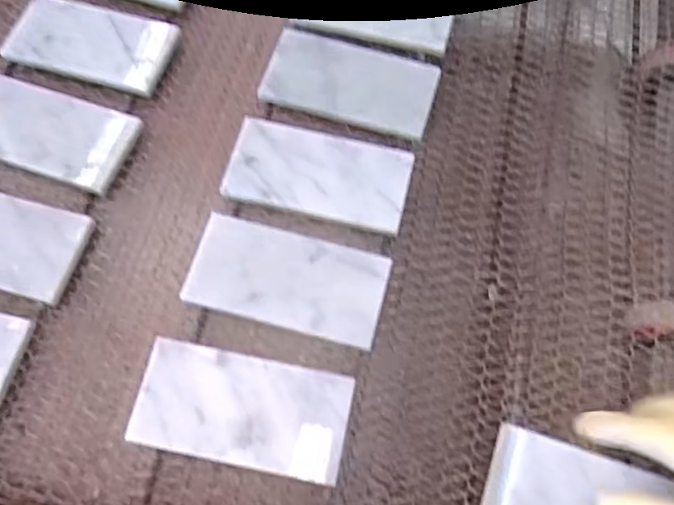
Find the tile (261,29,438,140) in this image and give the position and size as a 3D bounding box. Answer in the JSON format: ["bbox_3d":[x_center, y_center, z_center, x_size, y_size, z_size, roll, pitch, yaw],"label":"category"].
[{"bbox_3d":[0.015,-0.165,0.602,0.156,0.011,0.087,15,69,5],"label":"tile"}]

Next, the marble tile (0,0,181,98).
[{"bbox_3d":[-0.243,-0.210,0.624,0.161,0.013,0.088,15,71,8],"label":"marble tile"}]

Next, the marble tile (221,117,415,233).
[{"bbox_3d":[-0.016,-0.070,0.555,0.156,0.008,0.082,13,66,4],"label":"marble tile"}]

